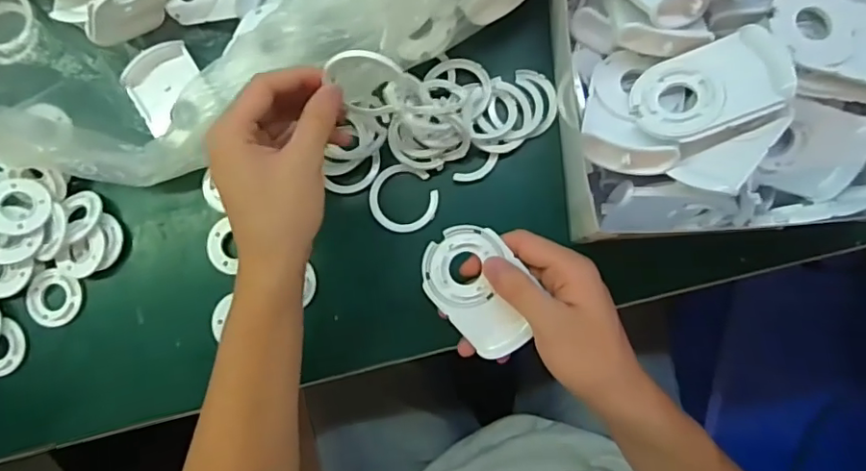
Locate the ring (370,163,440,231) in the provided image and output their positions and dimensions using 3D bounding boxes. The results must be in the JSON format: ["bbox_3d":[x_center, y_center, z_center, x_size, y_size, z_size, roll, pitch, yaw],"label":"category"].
[{"bbox_3d":[-0.022,-0.028,0.423,0.050,0.007,0.050,0,85,5],"label":"ring"}]

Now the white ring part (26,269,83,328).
[{"bbox_3d":[-0.297,0.049,0.442,0.044,0.004,0.043,0,85,5],"label":"white ring part"}]

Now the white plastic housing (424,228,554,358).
[{"bbox_3d":[0.031,0.034,0.354,0.055,0.017,0.081,-41,83,1],"label":"white plastic housing"}]

